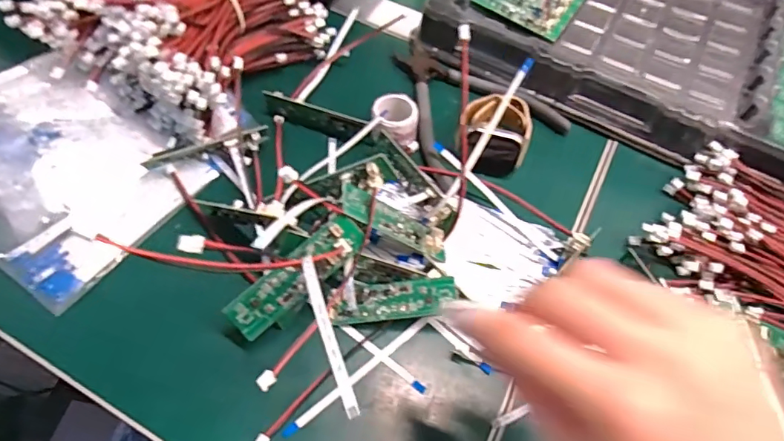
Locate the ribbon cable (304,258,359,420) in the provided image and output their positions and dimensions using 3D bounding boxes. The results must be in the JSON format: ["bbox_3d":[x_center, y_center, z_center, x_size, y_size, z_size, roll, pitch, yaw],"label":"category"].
[{"bbox_3d":[-0.026,0.043,0.194,0.006,0.009,0.069,-15,59,-13],"label":"ribbon cable"}]

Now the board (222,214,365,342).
[{"bbox_3d":[-0.052,0.030,0.266,0.084,0.011,0.024,-41,92,-1],"label":"board"}]

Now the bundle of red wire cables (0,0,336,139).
[{"bbox_3d":[-0.134,-0.145,0.357,0.121,0.077,0.183,30,60,15],"label":"bundle of red wire cables"}]

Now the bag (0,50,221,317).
[{"bbox_3d":[-0.212,-0.036,0.309,0.145,0.039,0.127,30,60,15],"label":"bag"}]

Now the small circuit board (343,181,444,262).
[{"bbox_3d":[0.005,0.001,0.292,0.082,0.009,0.023,27,52,-33],"label":"small circuit board"}]

